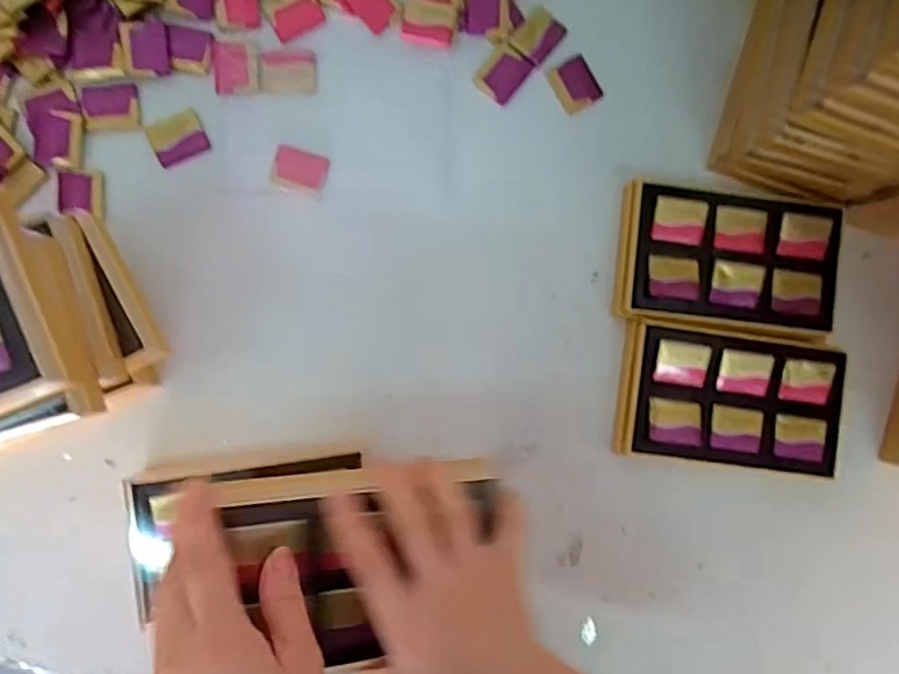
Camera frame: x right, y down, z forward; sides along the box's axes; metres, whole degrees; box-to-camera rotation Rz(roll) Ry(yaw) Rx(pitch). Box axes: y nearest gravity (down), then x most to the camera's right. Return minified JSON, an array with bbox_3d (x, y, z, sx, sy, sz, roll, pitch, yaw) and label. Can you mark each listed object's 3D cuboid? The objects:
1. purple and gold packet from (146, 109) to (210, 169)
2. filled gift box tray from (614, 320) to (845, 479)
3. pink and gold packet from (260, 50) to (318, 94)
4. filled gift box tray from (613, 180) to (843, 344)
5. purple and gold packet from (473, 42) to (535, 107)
[{"bbox_3d":[-0.201,-0.148,0.466,0.039,0.004,0.032,-26,93,-4],"label":"purple and gold packet"},{"bbox_3d":[0.211,0.047,0.474,0.162,0.029,0.097,7,90,-5],"label":"filled gift box tray"},{"bbox_3d":[-0.122,-0.203,0.477,0.042,0.004,0.033,2,91,-5],"label":"pink and gold packet"},{"bbox_3d":[0.211,-0.058,0.481,0.162,0.031,0.103,7,90,-5],"label":"filled gift box tray"},{"bbox_3d":[0.042,-0.205,0.488,0.032,0.004,0.041,37,88,-4],"label":"purple and gold packet"}]

